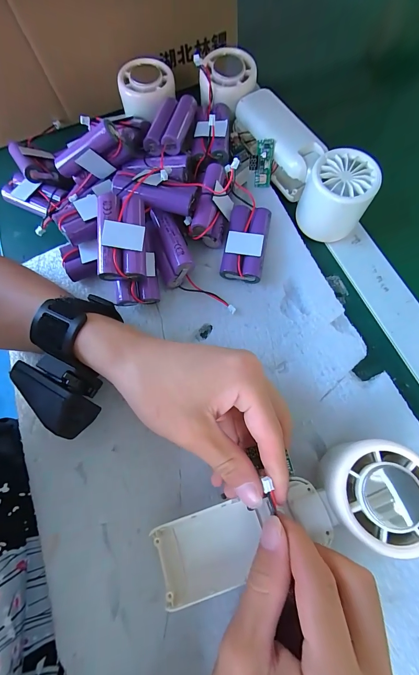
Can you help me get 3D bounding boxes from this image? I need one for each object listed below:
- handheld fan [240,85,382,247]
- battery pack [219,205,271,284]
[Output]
[{"bbox_3d":[0.085,-0.166,0.276,0.050,0.057,0.165,-26,71,-6],"label":"handheld fan"},{"bbox_3d":[0.033,-0.083,0.260,0.034,0.024,0.065,10,71,6],"label":"battery pack"}]

